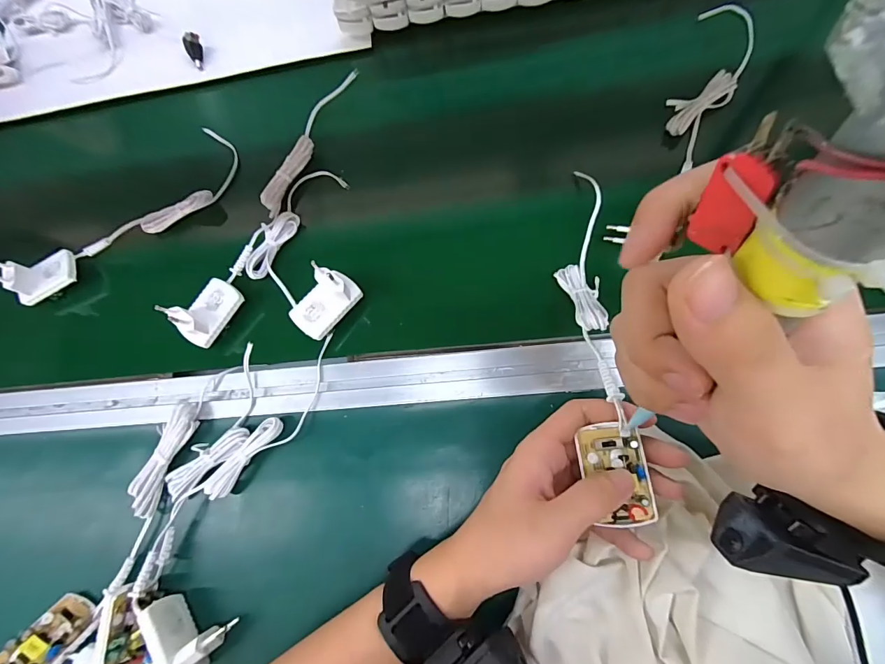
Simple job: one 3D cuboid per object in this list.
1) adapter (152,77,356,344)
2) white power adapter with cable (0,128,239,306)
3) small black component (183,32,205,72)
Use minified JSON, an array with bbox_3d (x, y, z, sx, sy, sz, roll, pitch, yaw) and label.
[{"bbox_3d":[-0.161,-0.135,0.404,0.046,0.033,0.321,23,72,9],"label":"adapter"},{"bbox_3d":[-0.325,-0.110,0.415,0.248,0.047,0.061,-34,73,-10],"label":"white power adapter with cable"},{"bbox_3d":[-0.294,-0.333,0.484,0.018,0.013,0.039,-11,110,-3],"label":"small black component"}]

